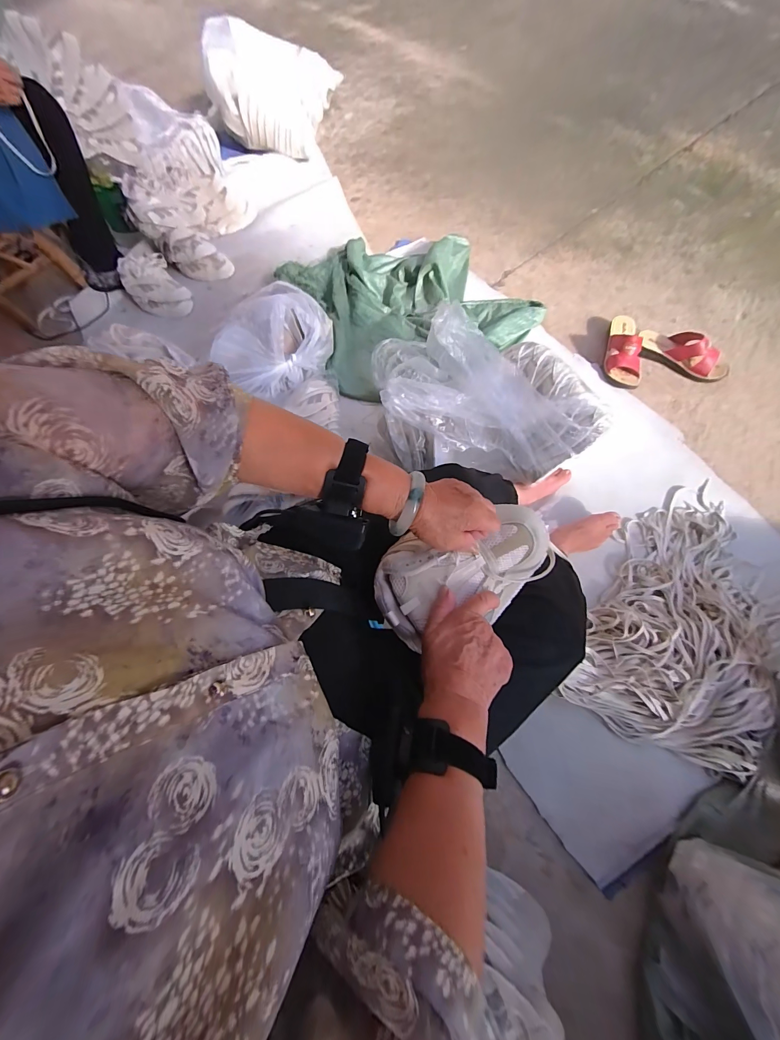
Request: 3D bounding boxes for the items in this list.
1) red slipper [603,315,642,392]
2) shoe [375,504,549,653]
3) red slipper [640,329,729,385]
[{"bbox_3d":[0.647,-0.473,0.949,0.095,0.075,0.232,15,74,12],"label":"red slipper"},{"bbox_3d":[0.083,0.056,0.405,0.207,0.064,0.122,-18,71,-9],"label":"shoe"},{"bbox_3d":[0.797,-0.450,0.939,0.241,0.077,0.091,27,77,16],"label":"red slipper"}]

